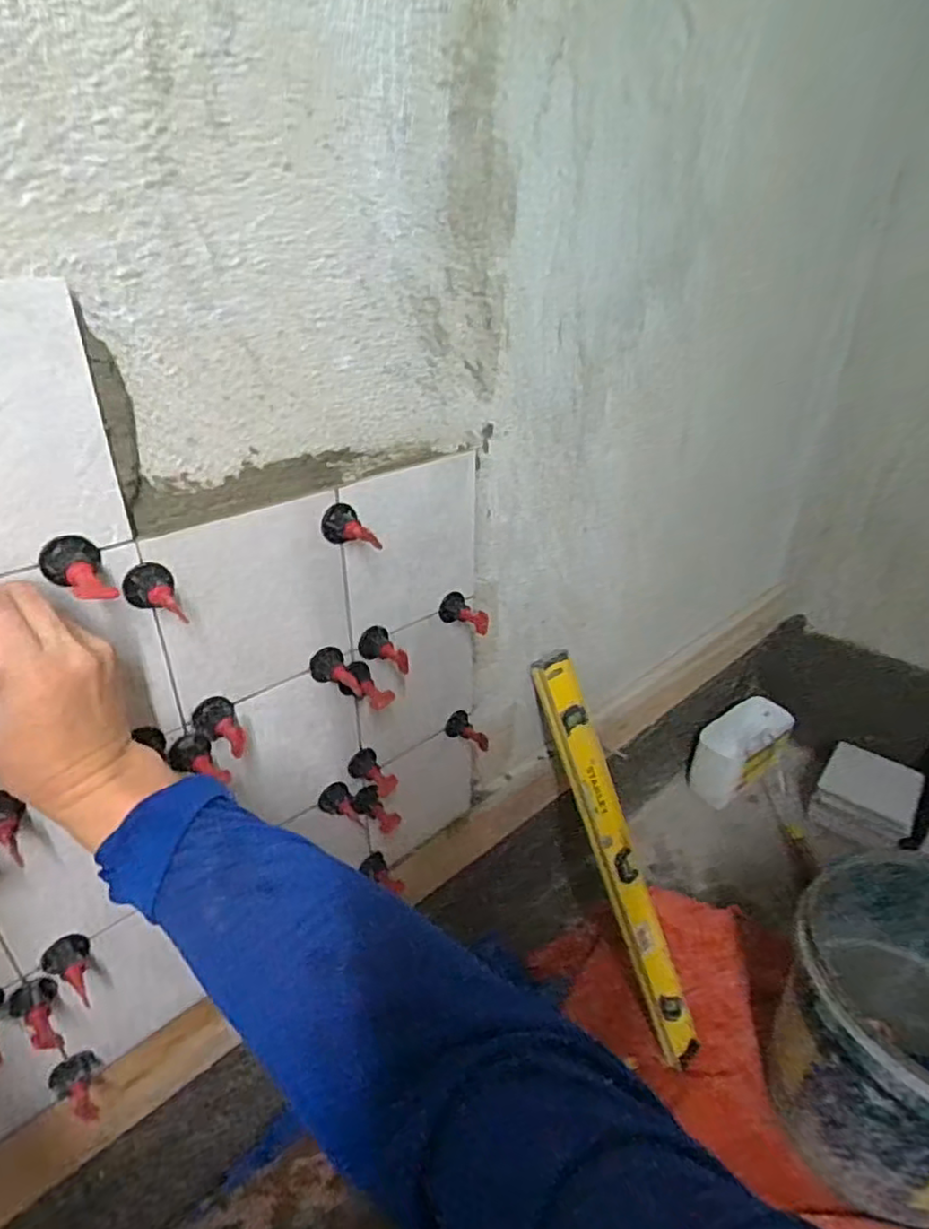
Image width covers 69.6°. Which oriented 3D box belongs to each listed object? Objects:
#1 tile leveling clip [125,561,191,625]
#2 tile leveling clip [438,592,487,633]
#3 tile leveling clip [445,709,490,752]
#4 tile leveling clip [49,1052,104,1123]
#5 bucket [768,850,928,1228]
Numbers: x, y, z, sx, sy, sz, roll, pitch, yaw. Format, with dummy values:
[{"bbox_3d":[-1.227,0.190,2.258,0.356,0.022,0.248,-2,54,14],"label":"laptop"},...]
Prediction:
[{"bbox_3d":[-0.196,-0.010,0.420,0.030,0.025,0.054,-14,34,-24],"label":"tile leveling clip"},{"bbox_3d":[-0.002,0.001,0.641,0.031,0.026,0.051,-12,33,-22],"label":"tile leveling clip"},{"bbox_3d":[0.009,0.124,0.728,0.046,0.026,0.040,20,35,29],"label":"tile leveling clip"},{"bbox_3d":[-0.305,0.381,0.533,0.035,0.032,0.045,-22,38,-34],"label":"tile leveling clip"},{"bbox_3d":[0.555,0.506,0.822,0.353,0.296,0.322,1,30,-1],"label":"bucket"}]

